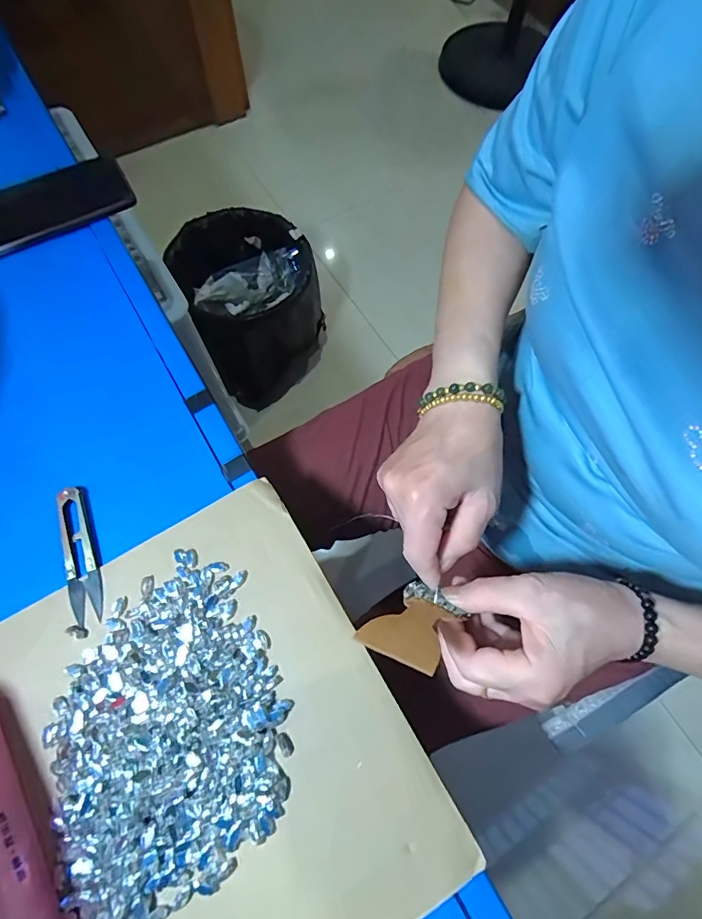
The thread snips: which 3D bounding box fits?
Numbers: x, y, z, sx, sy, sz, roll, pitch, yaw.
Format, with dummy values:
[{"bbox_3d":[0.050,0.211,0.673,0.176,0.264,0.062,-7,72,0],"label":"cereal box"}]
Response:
[{"bbox_3d":[-0.202,0.069,0.326,0.024,0.007,0.100,-21,71,-8],"label":"thread snips"}]

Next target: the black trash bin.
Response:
[{"bbox_3d":[-0.203,-0.322,0.990,0.266,0.283,0.306,-23,72,-9],"label":"black trash bin"}]

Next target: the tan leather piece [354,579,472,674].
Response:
[{"bbox_3d":[0.039,0.096,0.261,0.045,0.068,0.006,14,107,32],"label":"tan leather piece"}]

